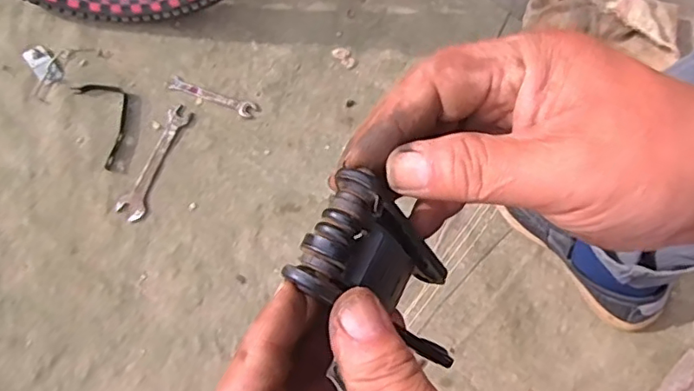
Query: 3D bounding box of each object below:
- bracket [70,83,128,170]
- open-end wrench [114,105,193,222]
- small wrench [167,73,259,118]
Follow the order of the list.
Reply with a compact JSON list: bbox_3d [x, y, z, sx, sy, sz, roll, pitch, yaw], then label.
[{"bbox_3d":[-0.288,-0.092,0.702,0.055,0.013,0.111,-25,78,-11],"label":"bracket"},{"bbox_3d":[-0.233,-0.041,0.699,0.032,0.005,0.148,24,74,2],"label":"open-end wrench"},{"bbox_3d":[-0.168,-0.126,0.722,0.112,0.006,0.023,21,74,1],"label":"small wrench"}]

